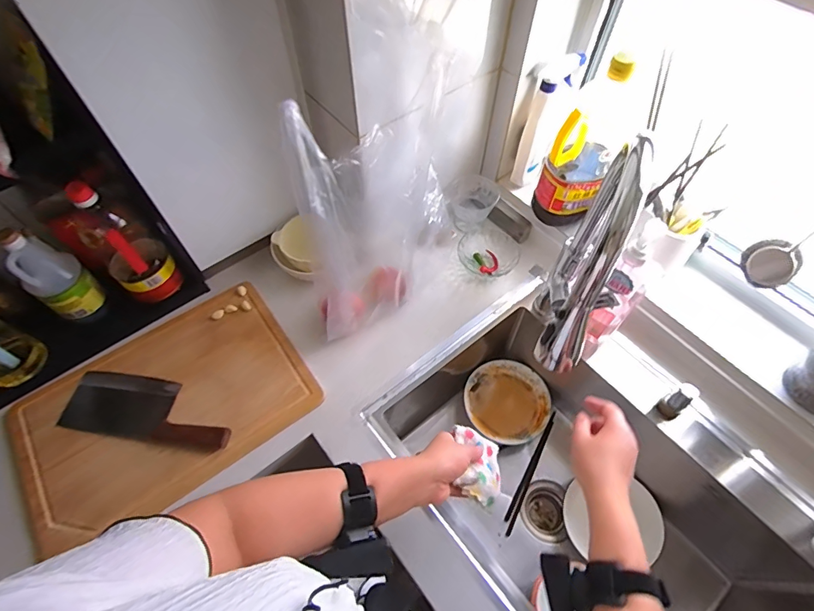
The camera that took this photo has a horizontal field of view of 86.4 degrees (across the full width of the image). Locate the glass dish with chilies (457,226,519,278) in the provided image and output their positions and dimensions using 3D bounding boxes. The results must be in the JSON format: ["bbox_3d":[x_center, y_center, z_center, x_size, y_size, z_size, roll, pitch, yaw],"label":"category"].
[{"bbox_3d":[0.163,-0.099,0.876,0.108,0.051,0.116,-1,59,1],"label":"glass dish with chilies"}]

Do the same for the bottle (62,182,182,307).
[{"bbox_3d":[-0.474,-0.103,0.720,0.075,0.251,0.090,38,67,21],"label":"bottle"}]

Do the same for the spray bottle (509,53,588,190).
[{"bbox_3d":[0.263,-0.349,0.831,0.071,0.233,0.086,20,62,13],"label":"spray bottle"}]

